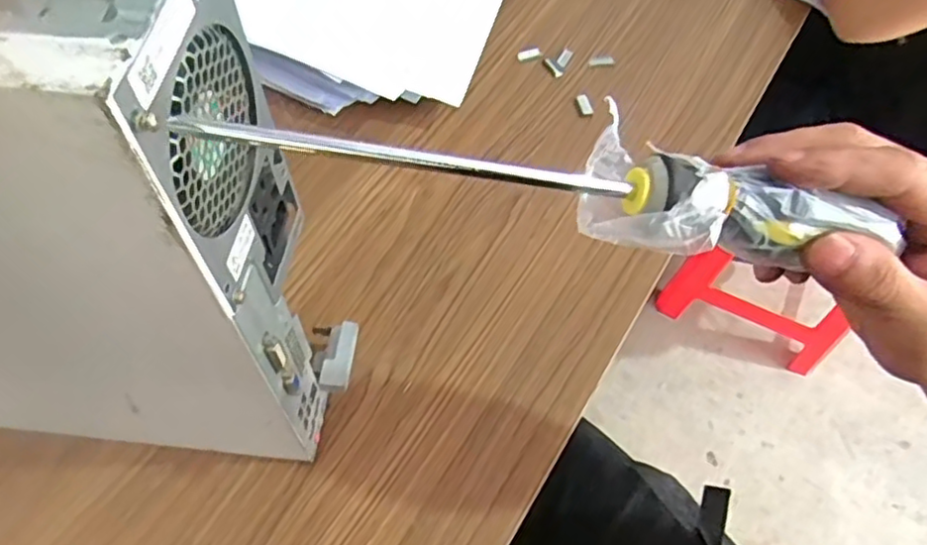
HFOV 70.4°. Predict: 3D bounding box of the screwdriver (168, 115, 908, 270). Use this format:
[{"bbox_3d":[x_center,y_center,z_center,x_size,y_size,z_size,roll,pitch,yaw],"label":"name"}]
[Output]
[{"bbox_3d":[0.032,-0.026,0.217,0.229,0.025,0.026,8,61,-11],"label":"screwdriver"}]

